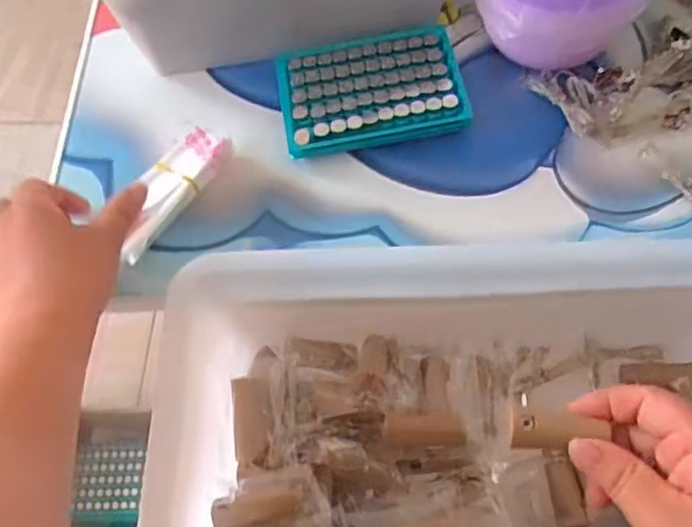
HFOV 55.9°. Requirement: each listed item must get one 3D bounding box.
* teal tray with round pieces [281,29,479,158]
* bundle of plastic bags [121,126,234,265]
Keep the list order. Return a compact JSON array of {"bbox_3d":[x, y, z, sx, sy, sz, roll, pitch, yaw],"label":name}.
[{"bbox_3d":[0.018,-0.130,0.480,0.130,0.023,0.092,-9,63,0],"label":"teal tray with round pieces"},{"bbox_3d":[-0.118,-0.048,0.445,0.036,0.017,0.108,23,68,11],"label":"bundle of plastic bags"}]

